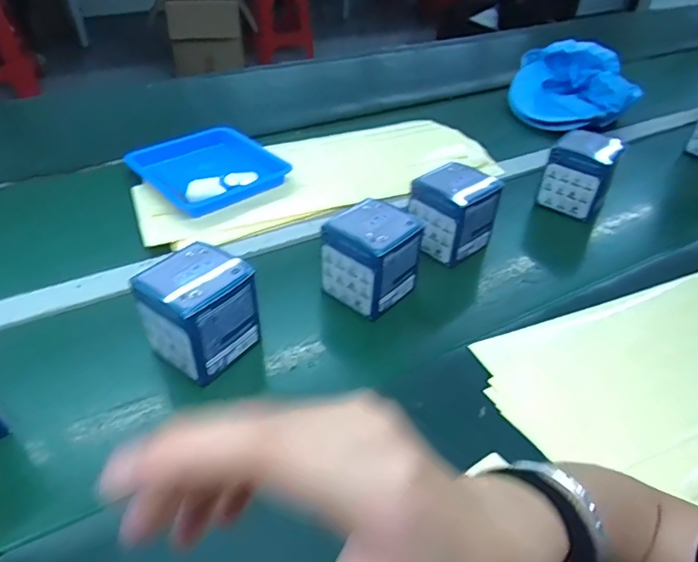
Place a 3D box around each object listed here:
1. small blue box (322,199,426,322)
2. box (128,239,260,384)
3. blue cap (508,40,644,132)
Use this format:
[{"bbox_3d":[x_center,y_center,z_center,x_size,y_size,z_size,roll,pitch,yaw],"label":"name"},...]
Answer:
[{"bbox_3d":[0.025,-0.025,0.556,0.079,0.100,0.081,29,48,28],"label":"small blue box"},{"bbox_3d":[-0.144,0.028,0.480,0.082,0.098,0.083,26,46,25],"label":"box"},{"bbox_3d":[0.431,-0.363,0.973,0.218,0.142,0.167,22,45,22],"label":"blue cap"}]

